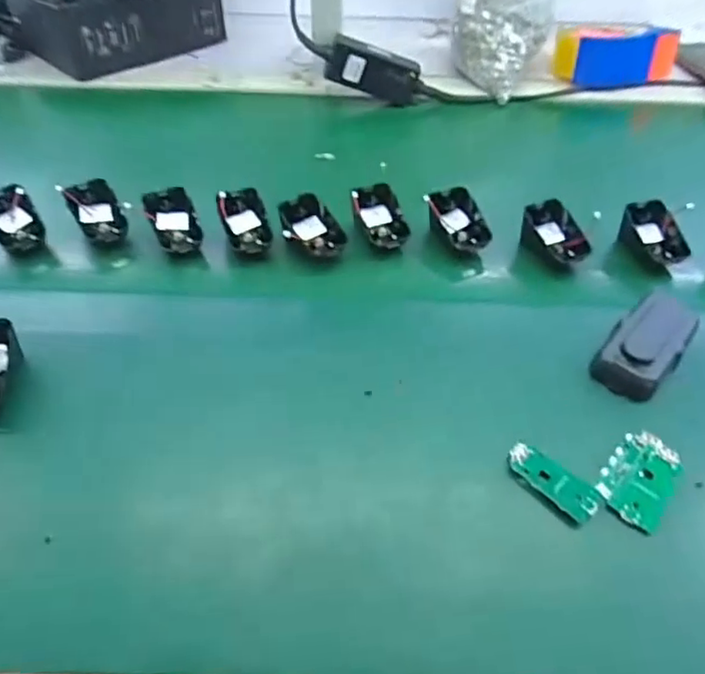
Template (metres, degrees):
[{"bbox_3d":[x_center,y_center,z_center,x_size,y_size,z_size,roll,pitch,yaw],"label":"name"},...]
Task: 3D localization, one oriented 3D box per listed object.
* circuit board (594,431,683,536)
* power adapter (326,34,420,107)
[{"bbox_3d":[0.198,0.093,0.413,0.043,0.009,0.068,28,52,23],"label":"circuit board"},{"bbox_3d":[0.028,-0.333,0.761,0.118,0.058,0.026,13,44,-18],"label":"power adapter"}]

